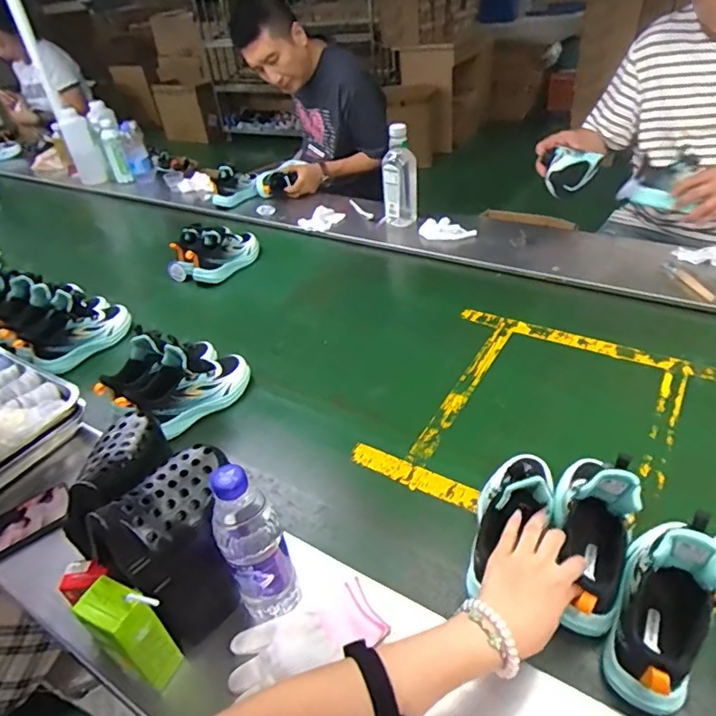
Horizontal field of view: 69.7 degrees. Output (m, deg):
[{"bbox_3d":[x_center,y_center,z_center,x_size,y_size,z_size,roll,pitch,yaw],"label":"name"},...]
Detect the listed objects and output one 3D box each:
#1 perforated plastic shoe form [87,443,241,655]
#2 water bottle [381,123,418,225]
[{"bbox_3d":[-0.186,0.201,0.566,0.077,0.197,0.148,5,39,13],"label":"perforated plastic shoe form"},{"bbox_3d":[0.106,-0.445,1.288,0.089,0.238,0.063,-1,38,6],"label":"water bottle"}]

